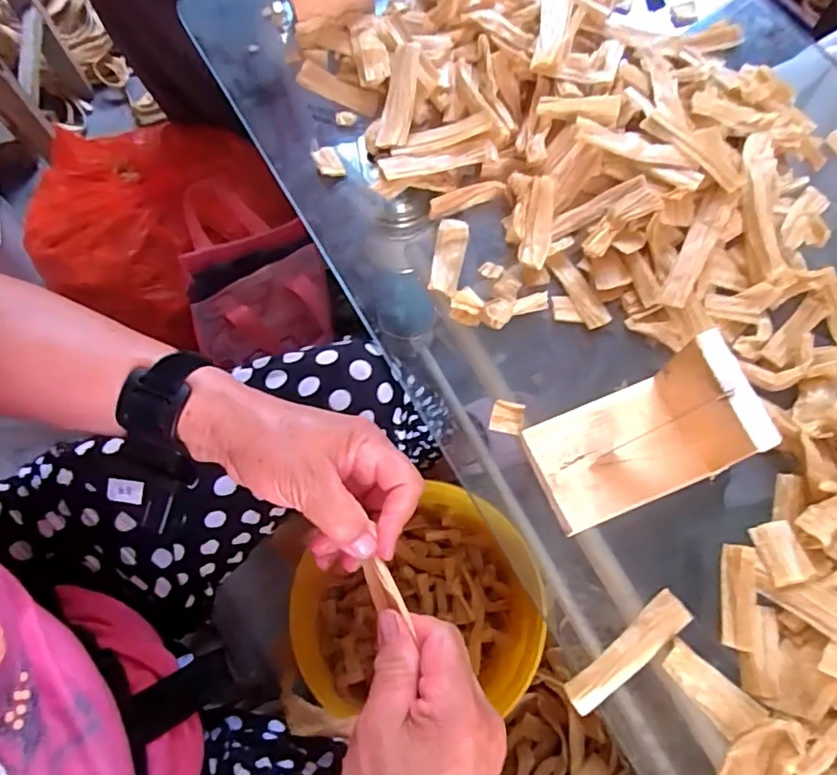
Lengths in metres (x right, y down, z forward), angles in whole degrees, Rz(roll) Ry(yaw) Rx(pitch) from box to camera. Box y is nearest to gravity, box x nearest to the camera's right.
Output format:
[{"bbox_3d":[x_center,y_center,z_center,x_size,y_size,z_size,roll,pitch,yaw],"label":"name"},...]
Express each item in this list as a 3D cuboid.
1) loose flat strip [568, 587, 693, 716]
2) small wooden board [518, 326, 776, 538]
[{"bbox_3d":[0.132,0.167,0.363,0.093,0.004,0.022,-36,62,-9],"label":"loose flat strip"},{"bbox_3d":[0.140,0.032,0.363,0.119,0.067,0.076,-21,71,-6],"label":"small wooden board"}]

